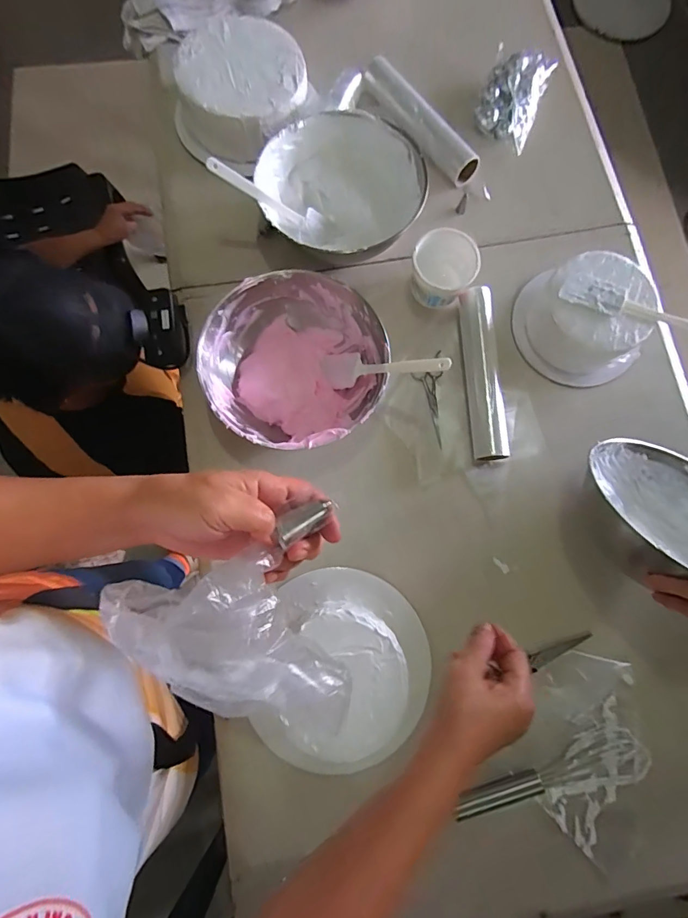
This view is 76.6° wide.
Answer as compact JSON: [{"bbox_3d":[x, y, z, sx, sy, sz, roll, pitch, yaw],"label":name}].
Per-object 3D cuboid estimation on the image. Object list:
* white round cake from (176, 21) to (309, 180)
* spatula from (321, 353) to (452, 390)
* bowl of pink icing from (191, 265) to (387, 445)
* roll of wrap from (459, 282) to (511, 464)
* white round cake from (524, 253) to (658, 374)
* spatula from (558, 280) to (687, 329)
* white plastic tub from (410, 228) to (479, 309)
[{"bbox_3d":[-0.155,-0.568,0.688,0.197,0.089,0.200,0,78,0],"label":"white round cake"},{"bbox_3d":[0.043,-0.118,0.556,0.205,0.020,0.048,7,73,46],"label":"spatula"},{"bbox_3d":[-0.066,-0.125,0.596,0.219,0.099,0.232,0,78,0],"label":"bowl of pink icing"},{"bbox_3d":[0.200,-0.122,0.635,0.051,0.048,0.248,-2,78,-1],"label":"roll of wrap"},{"bbox_3d":[0.345,-0.205,0.616,0.149,0.078,0.140,0,78,0],"label":"white round cake"},{"bbox_3d":[0.400,-0.199,0.579,0.225,0.014,0.038,15,79,3],"label":"spatula"},{"bbox_3d":[0.142,-0.268,0.635,0.088,0.081,0.088,0,78,0],"label":"white plastic tub"}]

